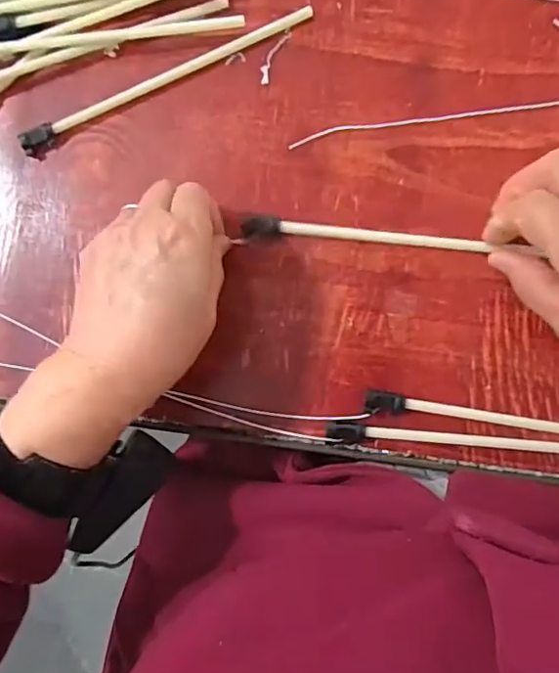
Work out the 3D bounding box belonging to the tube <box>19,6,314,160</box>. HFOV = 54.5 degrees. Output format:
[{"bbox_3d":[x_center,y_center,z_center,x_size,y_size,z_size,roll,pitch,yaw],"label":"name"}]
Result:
[{"bbox_3d":[-0.074,-0.163,0.342,0.196,0.011,0.018,-25,86,6],"label":"tube"}]

